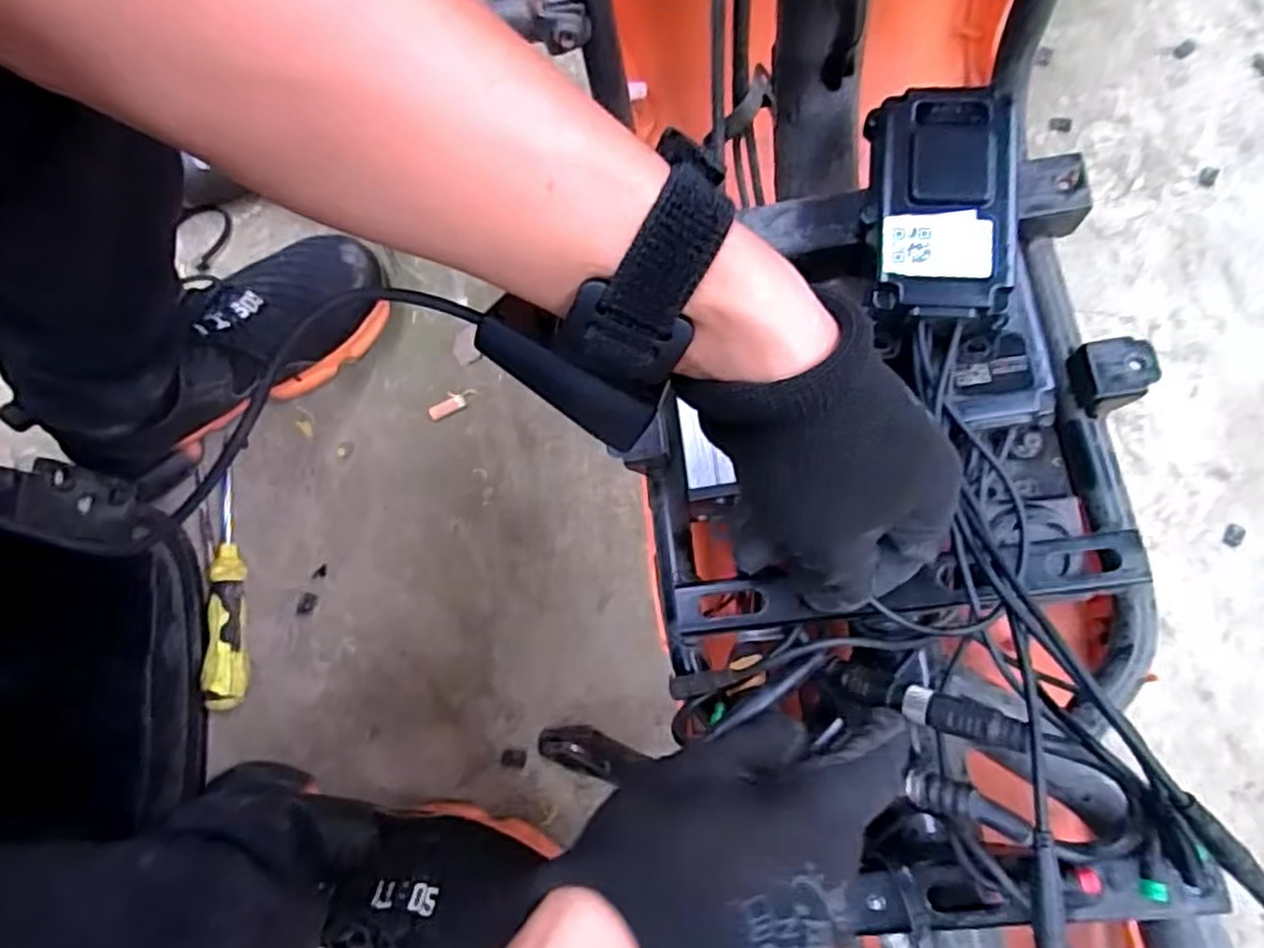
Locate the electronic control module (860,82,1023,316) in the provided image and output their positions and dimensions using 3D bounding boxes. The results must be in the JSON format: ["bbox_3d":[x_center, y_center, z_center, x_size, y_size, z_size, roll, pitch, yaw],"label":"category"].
[{"bbox_3d":[0.135,-0.118,0.324,0.055,0.031,0.101,2,80,0],"label":"electronic control module"}]

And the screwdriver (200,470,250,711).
[{"bbox_3d":[-0.304,0.086,0.559,0.025,0.031,0.175,-5,79,-1],"label":"screwdriver"}]

